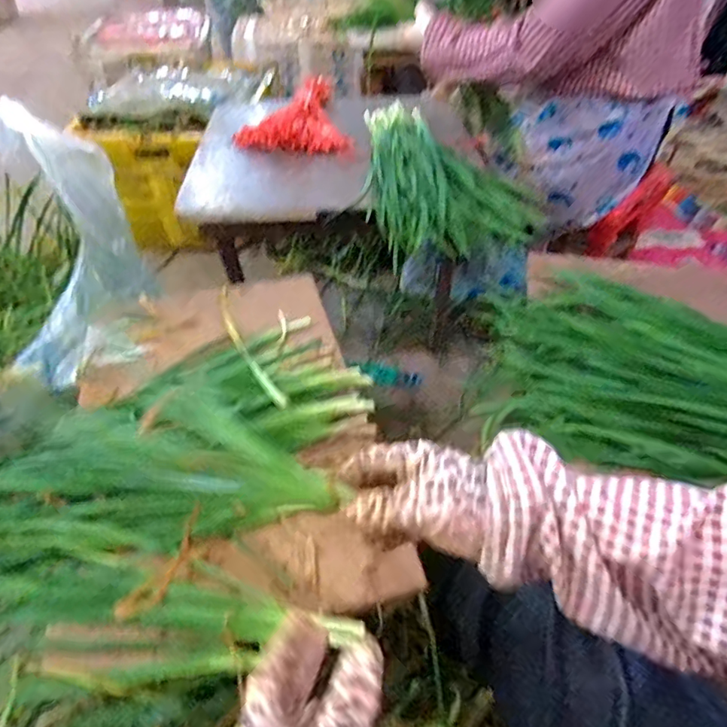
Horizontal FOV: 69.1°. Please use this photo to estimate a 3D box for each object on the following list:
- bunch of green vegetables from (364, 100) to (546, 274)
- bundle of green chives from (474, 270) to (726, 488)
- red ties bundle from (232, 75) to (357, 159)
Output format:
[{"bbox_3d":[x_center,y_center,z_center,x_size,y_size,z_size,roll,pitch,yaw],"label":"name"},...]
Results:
[{"bbox_3d":[0.163,-0.357,1.018,0.302,0.096,0.446,0,44,0],"label":"bunch of green vegetables"},{"bbox_3d":[0.402,-0.007,0.619,0.497,0.118,0.305,12,45,13],"label":"bundle of green chives"},{"bbox_3d":[-0.164,-0.570,1.207,0.254,0.052,0.350,-4,44,-4],"label":"red ties bundle"}]

